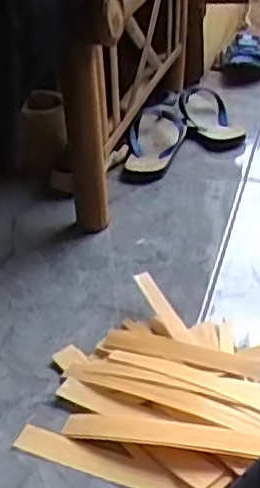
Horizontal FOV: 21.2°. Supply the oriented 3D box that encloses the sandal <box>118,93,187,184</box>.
[{"bbox_3d":[0.060,-0.219,1.355,0.101,0.051,0.333,5,36,12],"label":"sandal"}]

